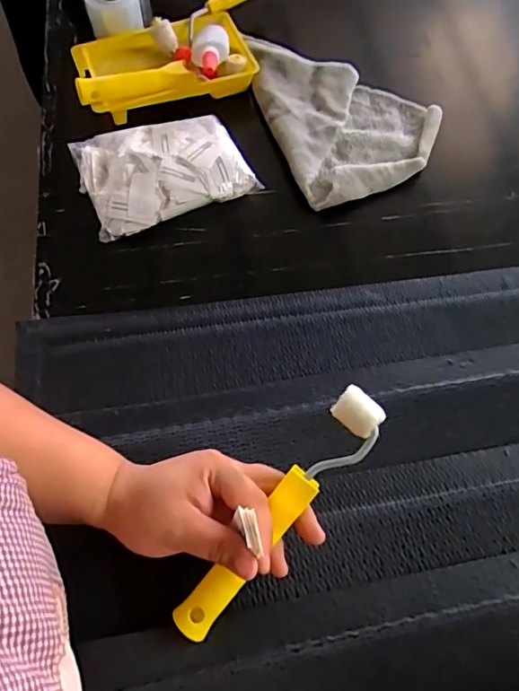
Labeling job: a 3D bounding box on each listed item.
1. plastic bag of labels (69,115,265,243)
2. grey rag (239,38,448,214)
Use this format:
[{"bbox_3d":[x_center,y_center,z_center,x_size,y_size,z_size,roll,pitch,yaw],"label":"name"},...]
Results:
[{"bbox_3d":[-0.104,-0.188,0.556,0.174,0.050,0.120,-18,62,-12],"label":"plastic bag of labels"},{"bbox_3d":[0.099,-0.281,0.608,0.188,0.054,0.252,-17,62,-12],"label":"grey rag"}]

